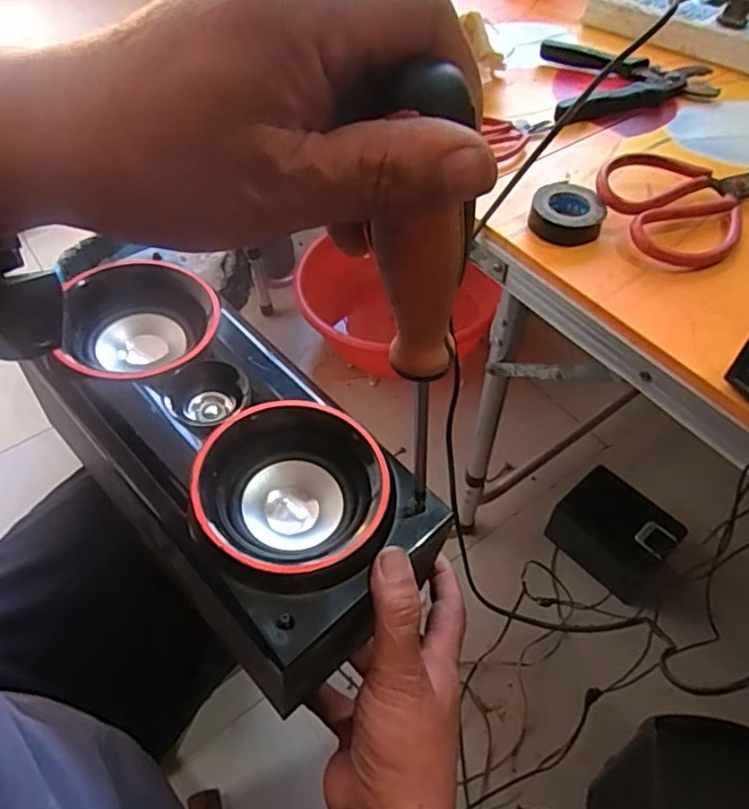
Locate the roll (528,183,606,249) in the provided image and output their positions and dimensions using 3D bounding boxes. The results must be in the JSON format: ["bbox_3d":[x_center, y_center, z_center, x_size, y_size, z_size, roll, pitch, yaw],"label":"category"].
[{"bbox_3d":[0.145,-0.145,0.455,0.051,0.022,0.052,-2,51,3],"label":"roll"}]

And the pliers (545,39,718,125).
[{"bbox_3d":[0.243,-0.311,0.578,0.150,0.021,0.124,0,52,4],"label":"pliers"}]

